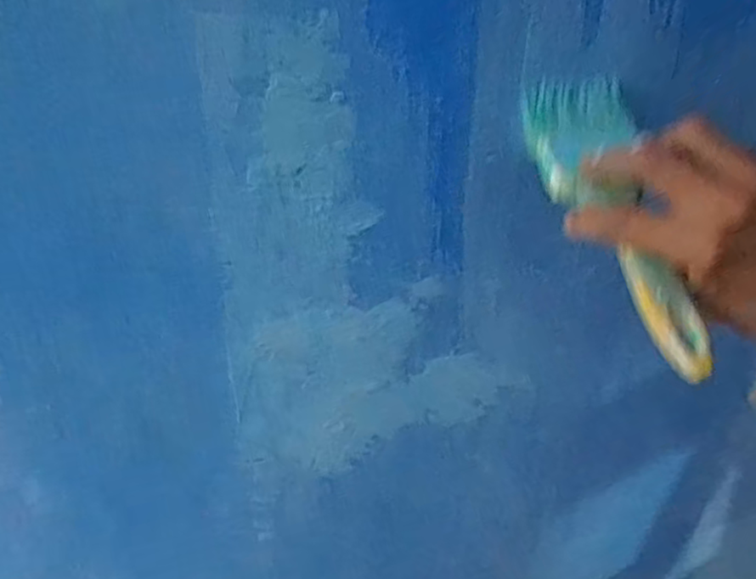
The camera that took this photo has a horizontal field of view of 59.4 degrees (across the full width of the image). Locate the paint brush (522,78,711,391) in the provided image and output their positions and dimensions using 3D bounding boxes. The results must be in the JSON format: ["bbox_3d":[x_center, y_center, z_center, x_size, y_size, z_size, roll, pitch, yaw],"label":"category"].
[{"bbox_3d":[0.137,-0.039,0.365,0.061,0.032,0.197,-3,54,-14],"label":"paint brush"}]

